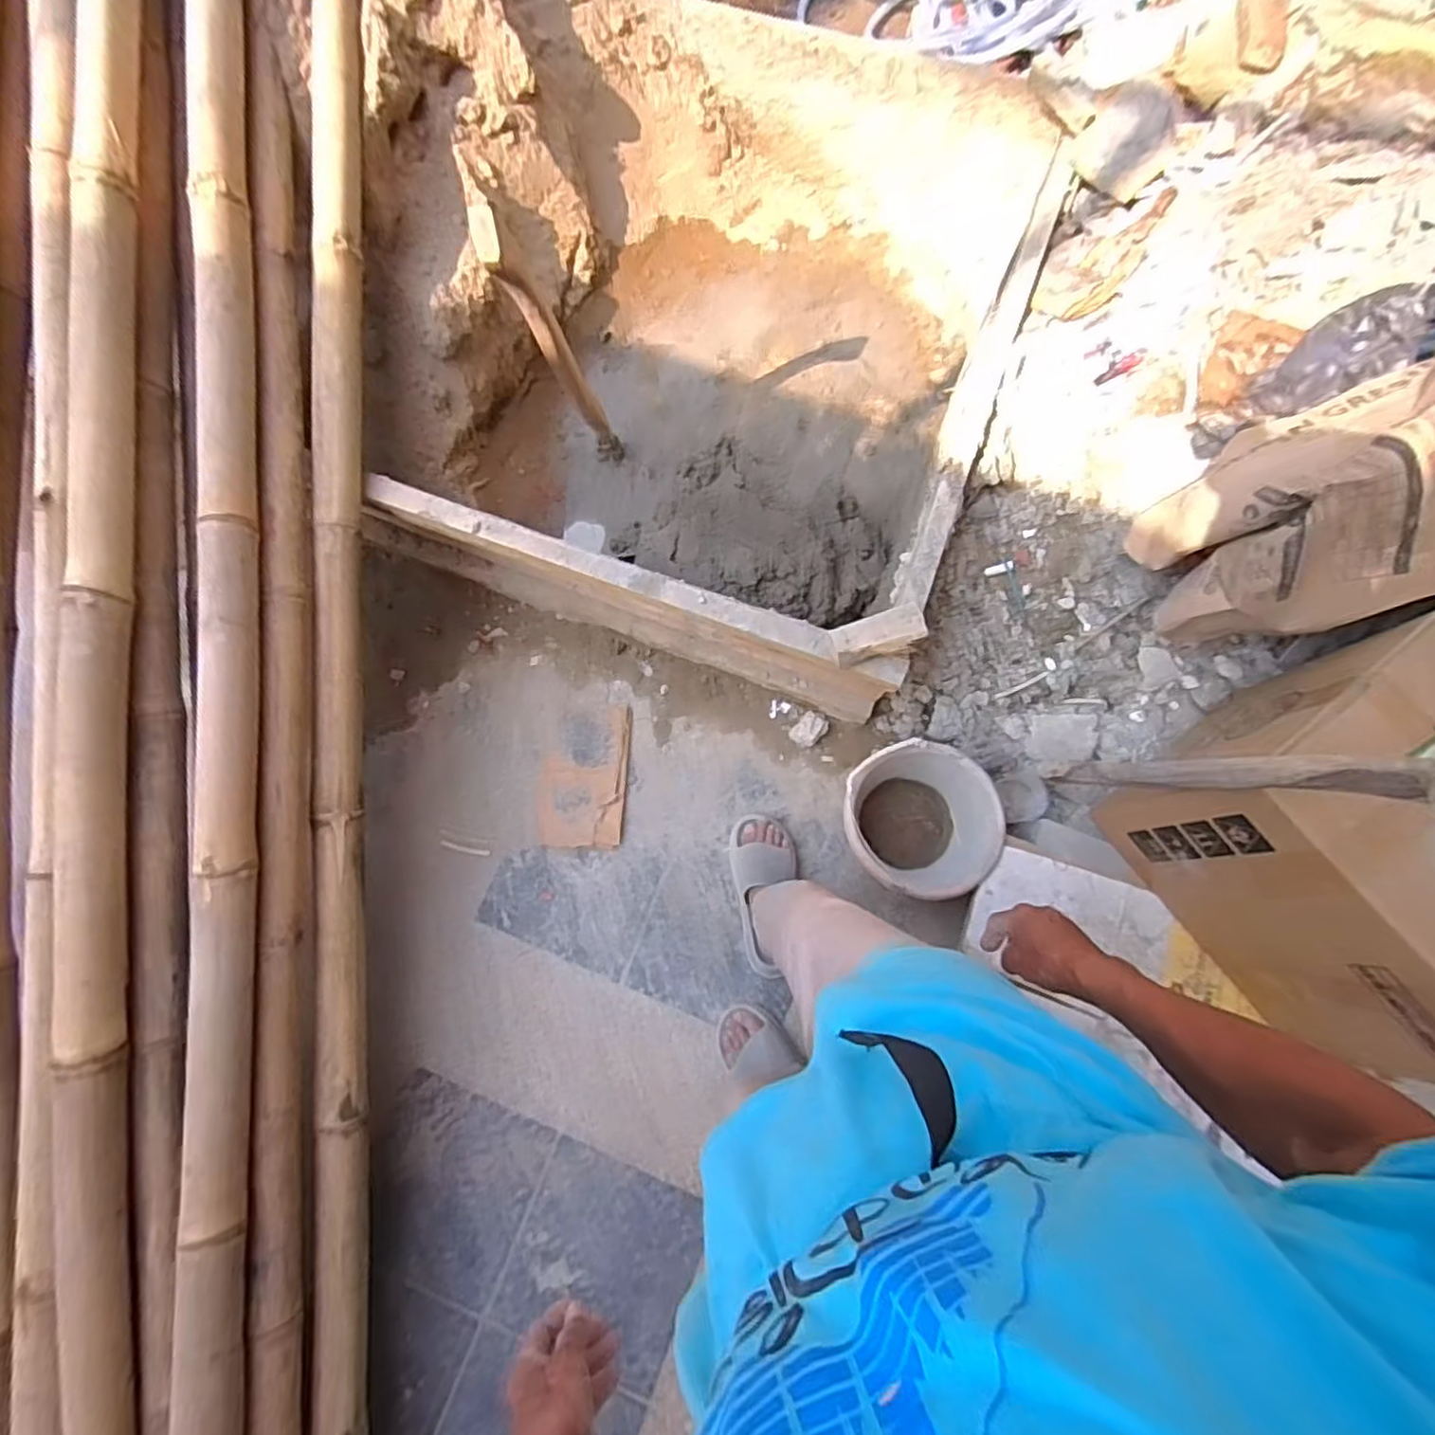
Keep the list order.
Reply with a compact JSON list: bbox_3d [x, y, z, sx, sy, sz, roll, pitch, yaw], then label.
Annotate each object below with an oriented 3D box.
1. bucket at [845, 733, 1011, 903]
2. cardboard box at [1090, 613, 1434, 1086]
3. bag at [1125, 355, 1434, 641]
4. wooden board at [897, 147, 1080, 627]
[{"bbox_3d":[0.340,0.183,1.188,0.238,0.186,0.251,0,79,0],"label":"bucket"},{"bbox_3d":[0.877,0.174,0.901,0.366,0.395,0.450,-32,81,-9],"label":"cardboard box"},{"bbox_3d":[0.872,-0.300,0.912,0.429,0.325,0.308,-30,80,-8],"label":"bag"},{"bbox_3d":[0.456,-0.595,1.140,0.073,0.058,0.930,21,78,3],"label":"wooden board"}]

